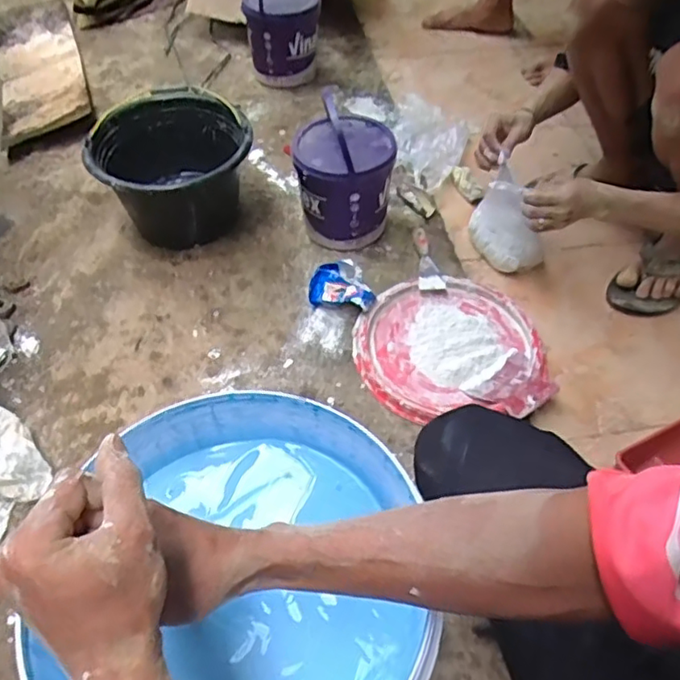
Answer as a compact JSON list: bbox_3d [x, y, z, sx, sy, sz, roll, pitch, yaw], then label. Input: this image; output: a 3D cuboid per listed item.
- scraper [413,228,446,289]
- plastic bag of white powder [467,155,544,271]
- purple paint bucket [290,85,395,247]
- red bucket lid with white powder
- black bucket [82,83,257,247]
[{"bbox_3d":[0.166,-0.155,1.135,0.048,0.017,0.151,0,52,-1],"label":"scraper"},{"bbox_3d":[0.304,-0.214,1.086,0.090,0.169,0.142,-30,58,-23],"label":"plastic bag of white powder"},{"bbox_3d":[0.008,-0.303,1.128,0.177,0.225,0.179,1,52,0],"label":"purple paint bucket"},{"bbox_3d":[0.180,0.004,1.013,0.300,0.029,0.282,1,52,-1],"label":"red bucket lid with white powder"},{"bbox_3d":[-0.311,-0.313,1.160,0.276,0.190,0.282,1,52,-1],"label":"black bucket"}]

